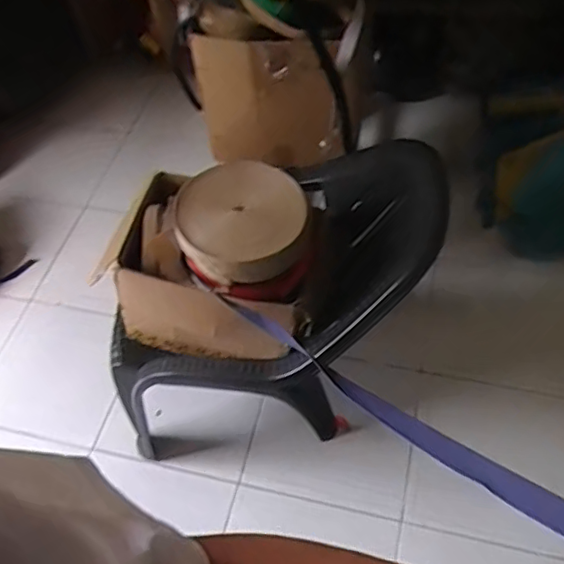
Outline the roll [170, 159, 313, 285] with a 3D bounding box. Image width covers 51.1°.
[{"bbox_3d":[-0.074,-0.116,1.068,0.227,0.057,0.230,-2,79,9],"label":"roll"}]

